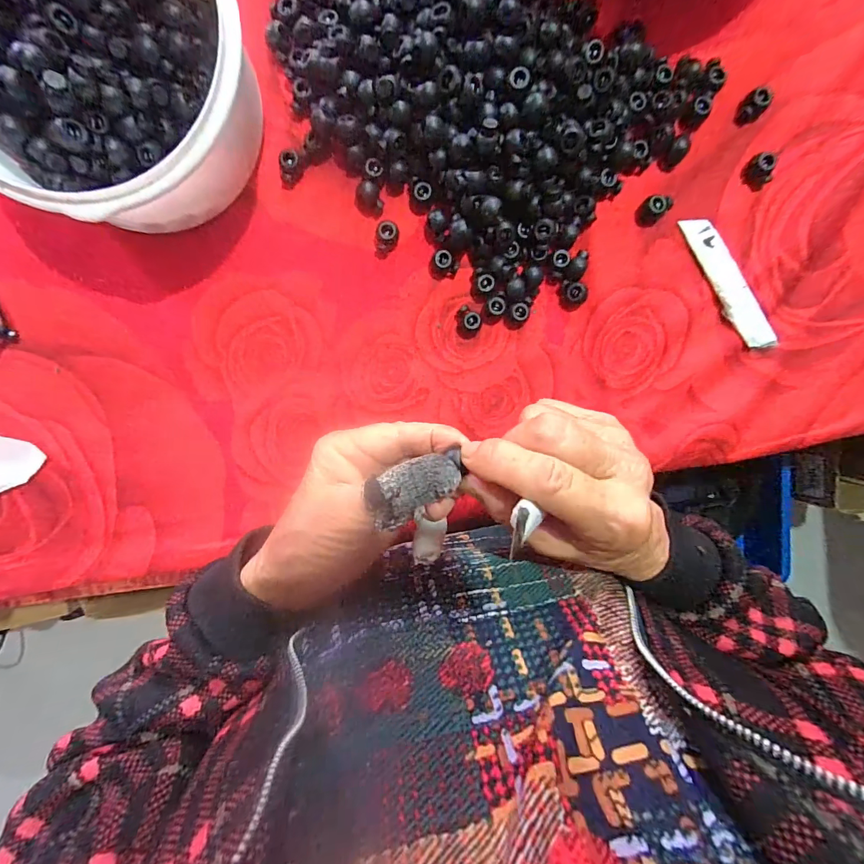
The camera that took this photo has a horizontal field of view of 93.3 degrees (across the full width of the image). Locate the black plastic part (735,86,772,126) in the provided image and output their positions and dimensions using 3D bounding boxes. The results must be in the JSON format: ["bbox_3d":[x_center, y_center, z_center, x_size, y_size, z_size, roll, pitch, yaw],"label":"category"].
[{"bbox_3d":[0.212,-0.215,0.269,0.022,0.008,0.016,-38,95,3],"label":"black plastic part"}]

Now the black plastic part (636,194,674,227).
[{"bbox_3d":[0.149,-0.150,0.274,0.020,0.011,0.016,-42,95,4],"label":"black plastic part"}]

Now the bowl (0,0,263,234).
[{"bbox_3d":[-0.183,-0.205,0.233,0.161,0.074,0.171,0,95,-3],"label":"bowl"}]

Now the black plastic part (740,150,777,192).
[{"bbox_3d":[0.220,-0.174,0.272,0.019,0.012,0.016,37,95,-4],"label":"black plastic part"}]

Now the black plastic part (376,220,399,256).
[{"bbox_3d":[-0.031,-0.132,0.279,0.014,0.013,0.020,15,96,-2],"label":"black plastic part"}]

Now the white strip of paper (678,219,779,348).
[{"bbox_3d":[0.205,-0.102,0.281,0.019,0.005,0.102,-32,96,3],"label":"white strip of paper"}]

